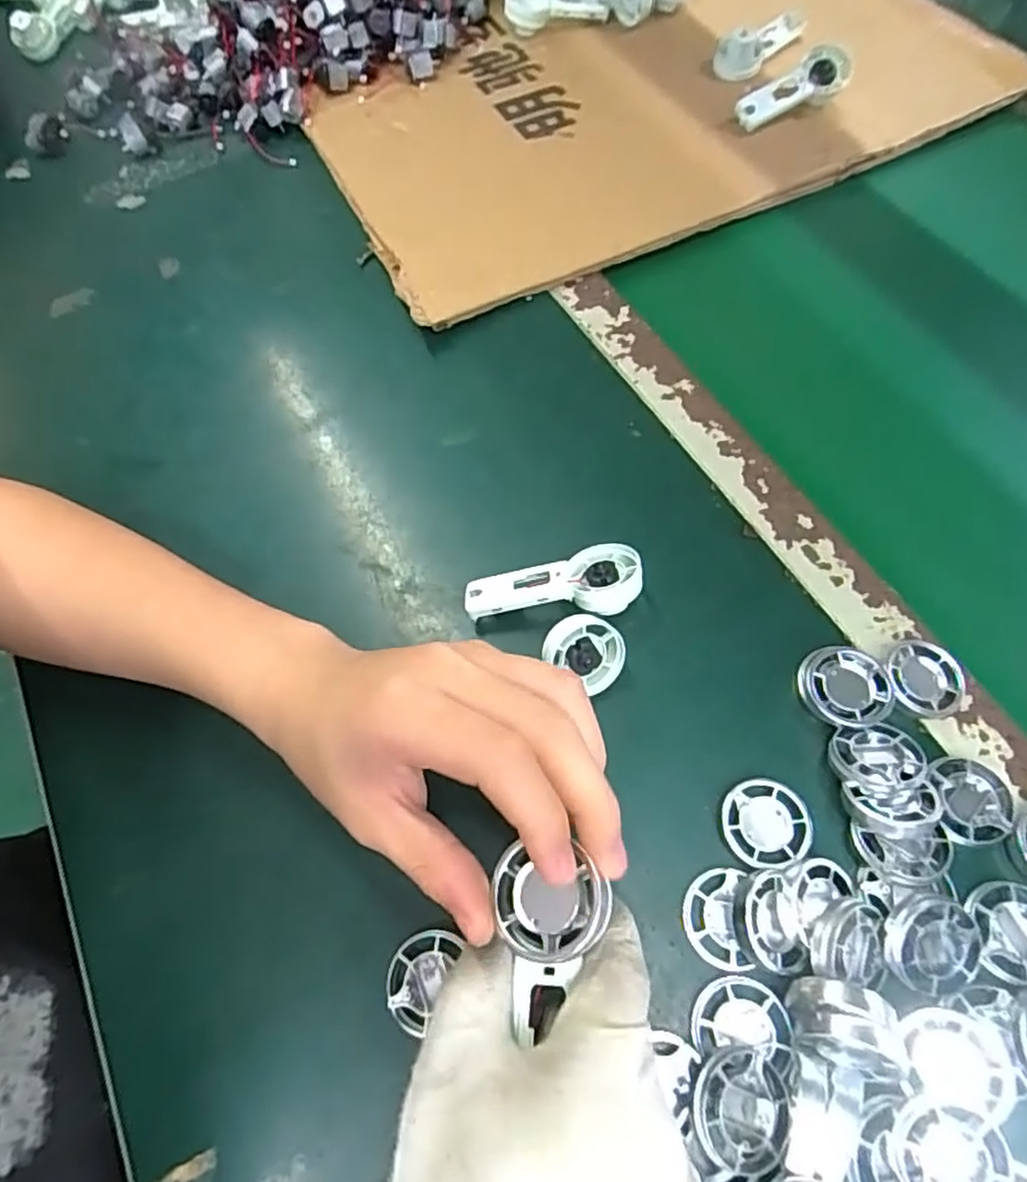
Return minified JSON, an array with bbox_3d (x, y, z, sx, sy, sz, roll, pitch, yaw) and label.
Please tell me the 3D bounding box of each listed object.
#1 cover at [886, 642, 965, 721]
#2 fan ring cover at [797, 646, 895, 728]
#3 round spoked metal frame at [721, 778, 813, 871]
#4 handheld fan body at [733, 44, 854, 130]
[{"bbox_3d":[0.205,0.044,0.338,0.037,0.012,0.039,5,64,5],"label":"cover"},{"bbox_3d":[0.163,0.048,0.332,0.041,0.019,0.041,-31,67,-12],"label":"fan ring cover"},{"bbox_3d":[0.116,0.106,0.307,0.040,0.008,0.038,-1,64,2],"label":"round spoked metal frame"},{"bbox_3d":[0.222,-0.398,0.537,0.083,0.028,0.034,-23,64,8],"label":"handheld fan body"}]

